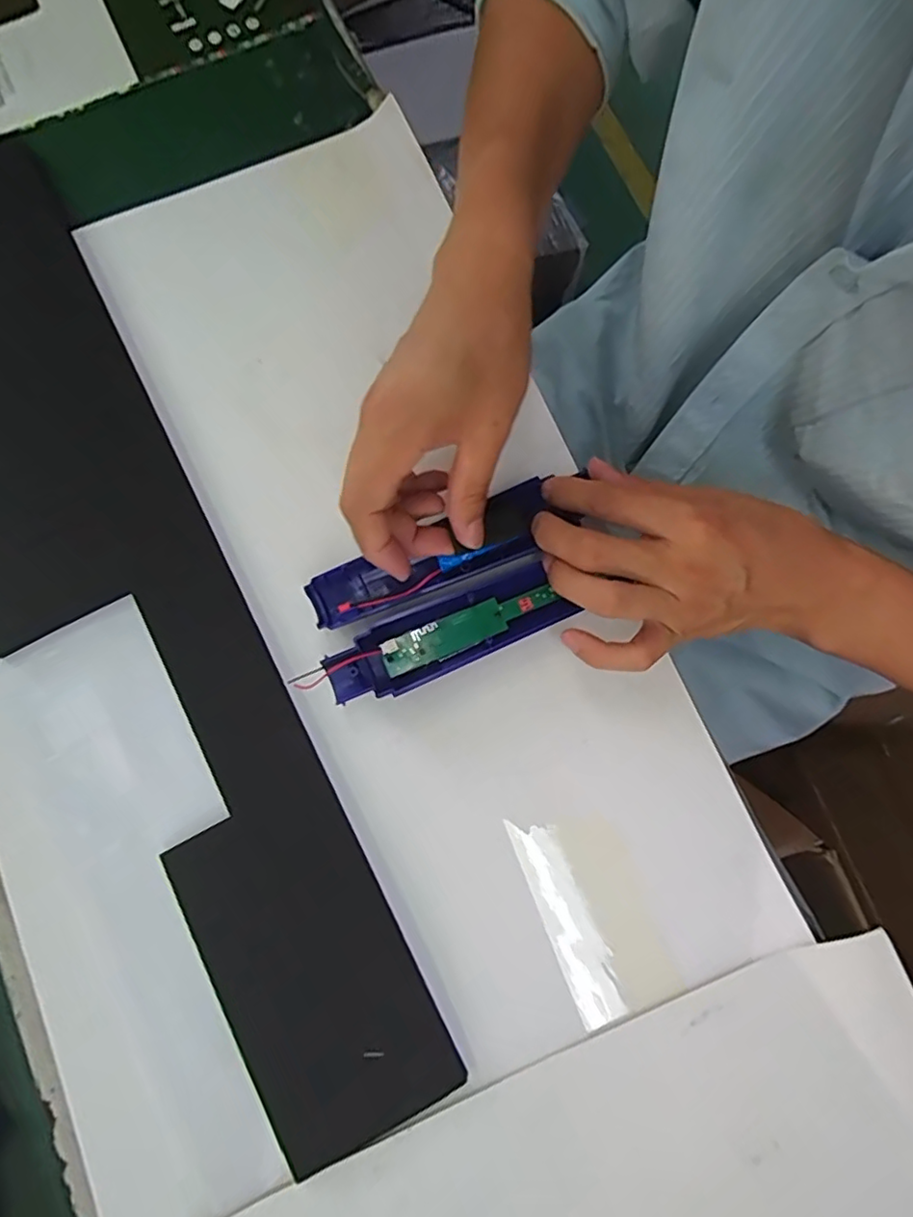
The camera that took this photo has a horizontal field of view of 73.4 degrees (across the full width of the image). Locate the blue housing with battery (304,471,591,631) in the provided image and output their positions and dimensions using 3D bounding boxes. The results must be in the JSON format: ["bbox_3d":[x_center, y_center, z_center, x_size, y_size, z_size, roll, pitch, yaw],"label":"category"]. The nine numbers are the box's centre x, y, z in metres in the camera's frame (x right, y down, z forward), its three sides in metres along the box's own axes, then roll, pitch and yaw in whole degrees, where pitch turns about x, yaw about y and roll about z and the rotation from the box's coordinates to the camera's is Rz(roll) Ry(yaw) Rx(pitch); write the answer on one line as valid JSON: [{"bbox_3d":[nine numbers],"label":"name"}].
[{"bbox_3d":[-0.013,-0.028,0.336,0.139,0.017,0.035,-25,81,0],"label":"blue housing with battery"}]

